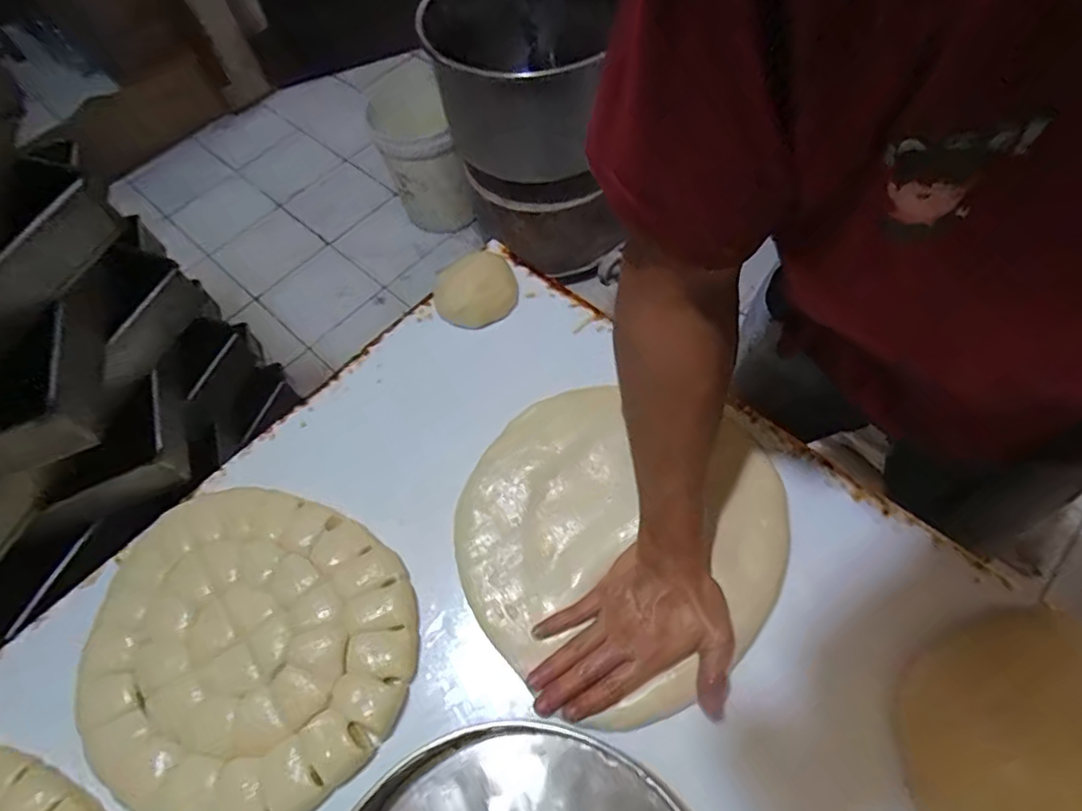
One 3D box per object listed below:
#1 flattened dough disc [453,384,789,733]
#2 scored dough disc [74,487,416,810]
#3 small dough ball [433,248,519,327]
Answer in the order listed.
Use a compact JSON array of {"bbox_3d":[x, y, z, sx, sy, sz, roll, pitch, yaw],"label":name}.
[{"bbox_3d":[0.071,0.119,0.568,0.298,0.027,0.297,-2,60,3],"label":"flattened dough disc"},{"bbox_3d":[-0.285,0.223,0.549,0.318,0.015,0.277,21,63,16],"label":"scored dough disc"},{"bbox_3d":[-0.083,-0.148,0.737,0.098,0.028,0.103,-10,60,-2],"label":"small dough ball"}]

